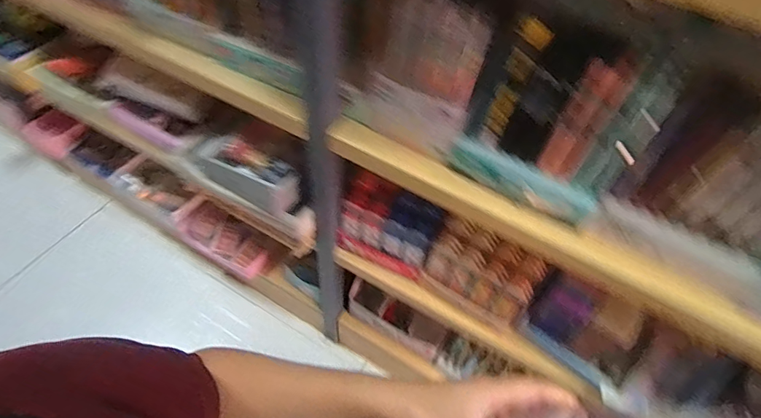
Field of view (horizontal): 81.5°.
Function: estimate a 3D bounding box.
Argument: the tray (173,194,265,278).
[{"bbox_3d":[-0.340,0.061,0.945,0.218,0.053,0.094,30,57,17],"label":"tray"}]

